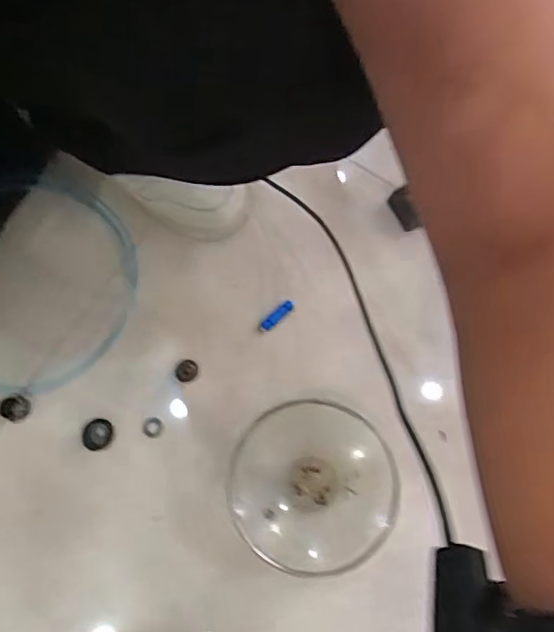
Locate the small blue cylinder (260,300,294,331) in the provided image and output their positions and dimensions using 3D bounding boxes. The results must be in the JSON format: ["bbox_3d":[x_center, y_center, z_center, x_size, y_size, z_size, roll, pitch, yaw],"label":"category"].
[{"bbox_3d":[0.000,0.000,0.577,0.042,0.006,0.011,-39,82,-13],"label":"small blue cylinder"}]

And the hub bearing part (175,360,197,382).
[{"bbox_3d":[-0.089,0.055,0.567,0.021,0.004,0.022,-3,76,-6],"label":"hub bearing part"}]

